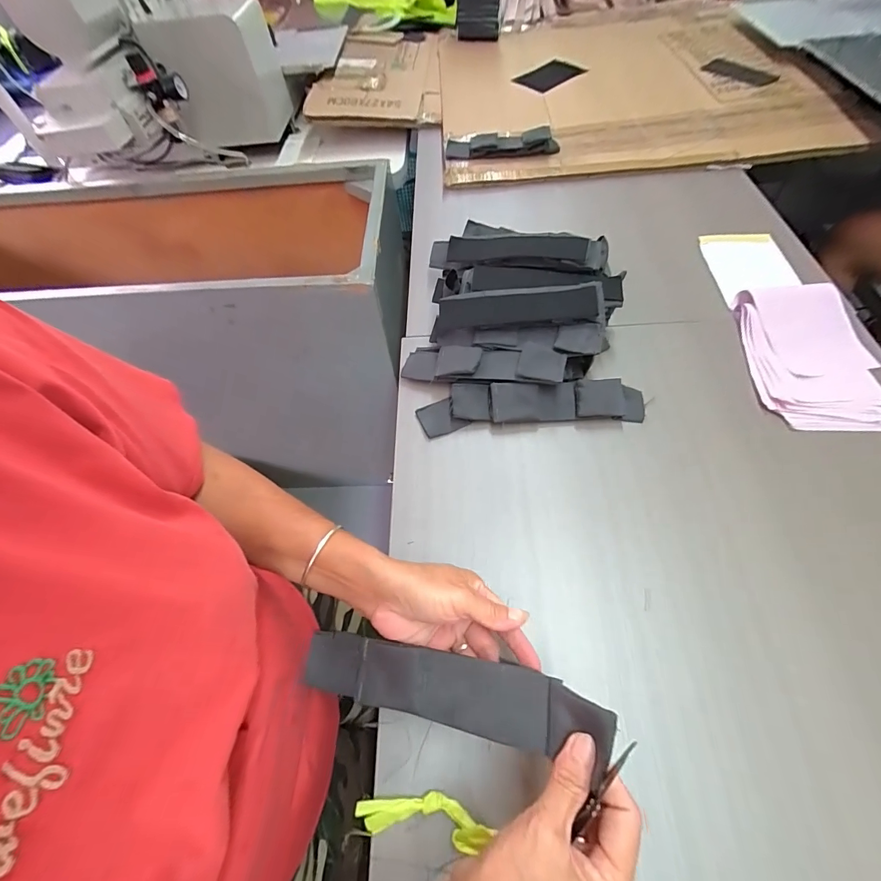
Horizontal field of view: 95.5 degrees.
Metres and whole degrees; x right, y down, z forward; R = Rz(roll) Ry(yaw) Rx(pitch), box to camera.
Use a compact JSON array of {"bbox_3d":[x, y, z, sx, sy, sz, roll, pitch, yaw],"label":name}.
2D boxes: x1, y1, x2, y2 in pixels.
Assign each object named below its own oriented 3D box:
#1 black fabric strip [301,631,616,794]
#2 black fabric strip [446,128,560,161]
[{"bbox_3d":[-0.001,0.176,0.284,0.224,0.025,0.044,1,58,21],"label":"black fabric strip"},{"bbox_3d":[0.116,-0.567,0.768,0.216,0.044,0.063,10,61,10],"label":"black fabric strip"}]

